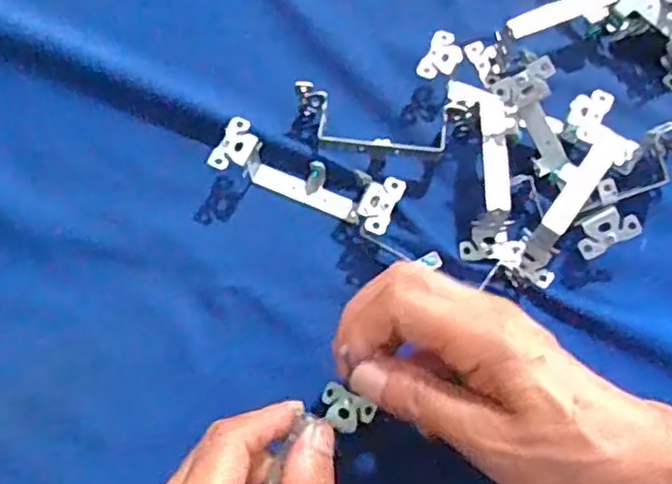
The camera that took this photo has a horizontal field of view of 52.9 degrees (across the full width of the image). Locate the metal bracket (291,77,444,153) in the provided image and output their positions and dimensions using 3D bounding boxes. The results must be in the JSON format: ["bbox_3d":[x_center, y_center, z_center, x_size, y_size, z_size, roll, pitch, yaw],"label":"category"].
[{"bbox_3d":[0.019,-0.068,0.391,0.089,0.024,0.035,13,71,6],"label":"metal bracket"}]

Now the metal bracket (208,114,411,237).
[{"bbox_3d":[-0.016,-0.033,0.382,0.104,0.028,0.031,23,73,10],"label":"metal bracket"}]

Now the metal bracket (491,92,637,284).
[{"bbox_3d":[0.128,-0.034,0.367,0.045,0.017,0.105,35,75,13],"label":"metal bracket"}]

